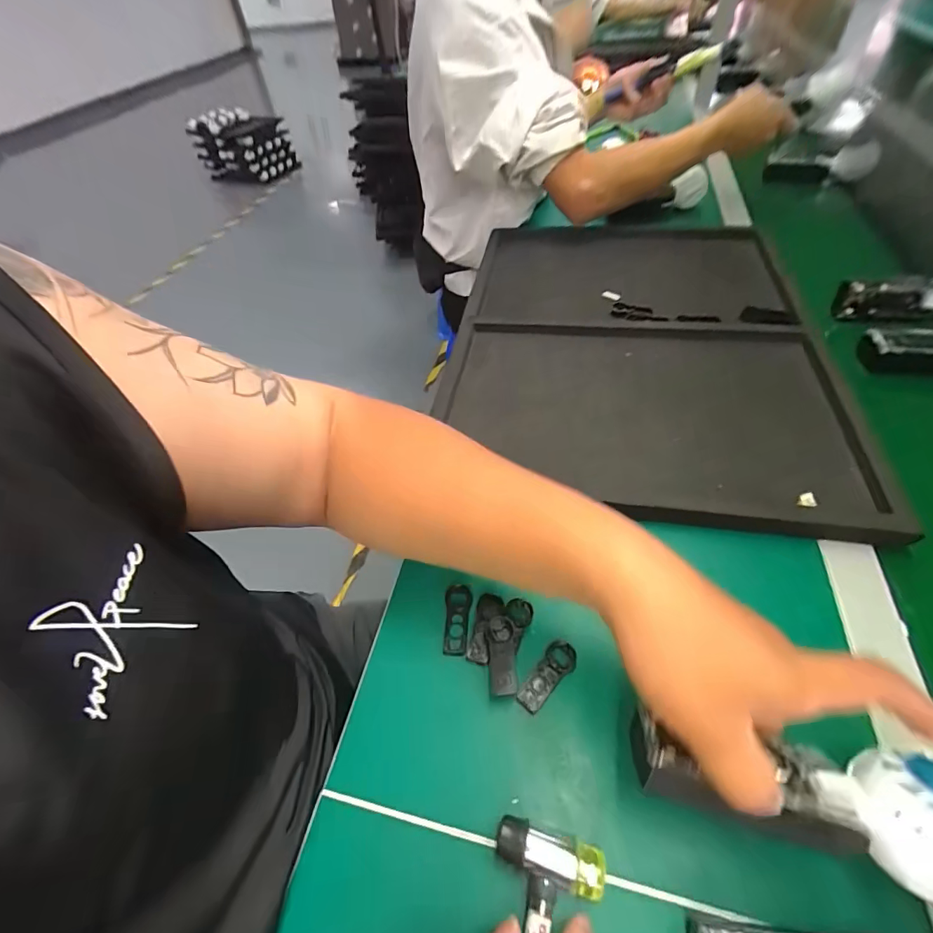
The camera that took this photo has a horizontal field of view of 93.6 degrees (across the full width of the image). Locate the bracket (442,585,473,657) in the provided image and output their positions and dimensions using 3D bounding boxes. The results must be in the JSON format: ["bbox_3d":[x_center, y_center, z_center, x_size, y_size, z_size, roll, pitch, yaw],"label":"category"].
[{"bbox_3d":[-0.008,0.124,0.355,0.021,0.010,0.054,0,51,7],"label":"bracket"}]

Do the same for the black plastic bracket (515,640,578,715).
[{"bbox_3d":[0.061,0.154,0.322,0.022,0.005,0.055,30,59,27],"label":"black plastic bracket"}]

